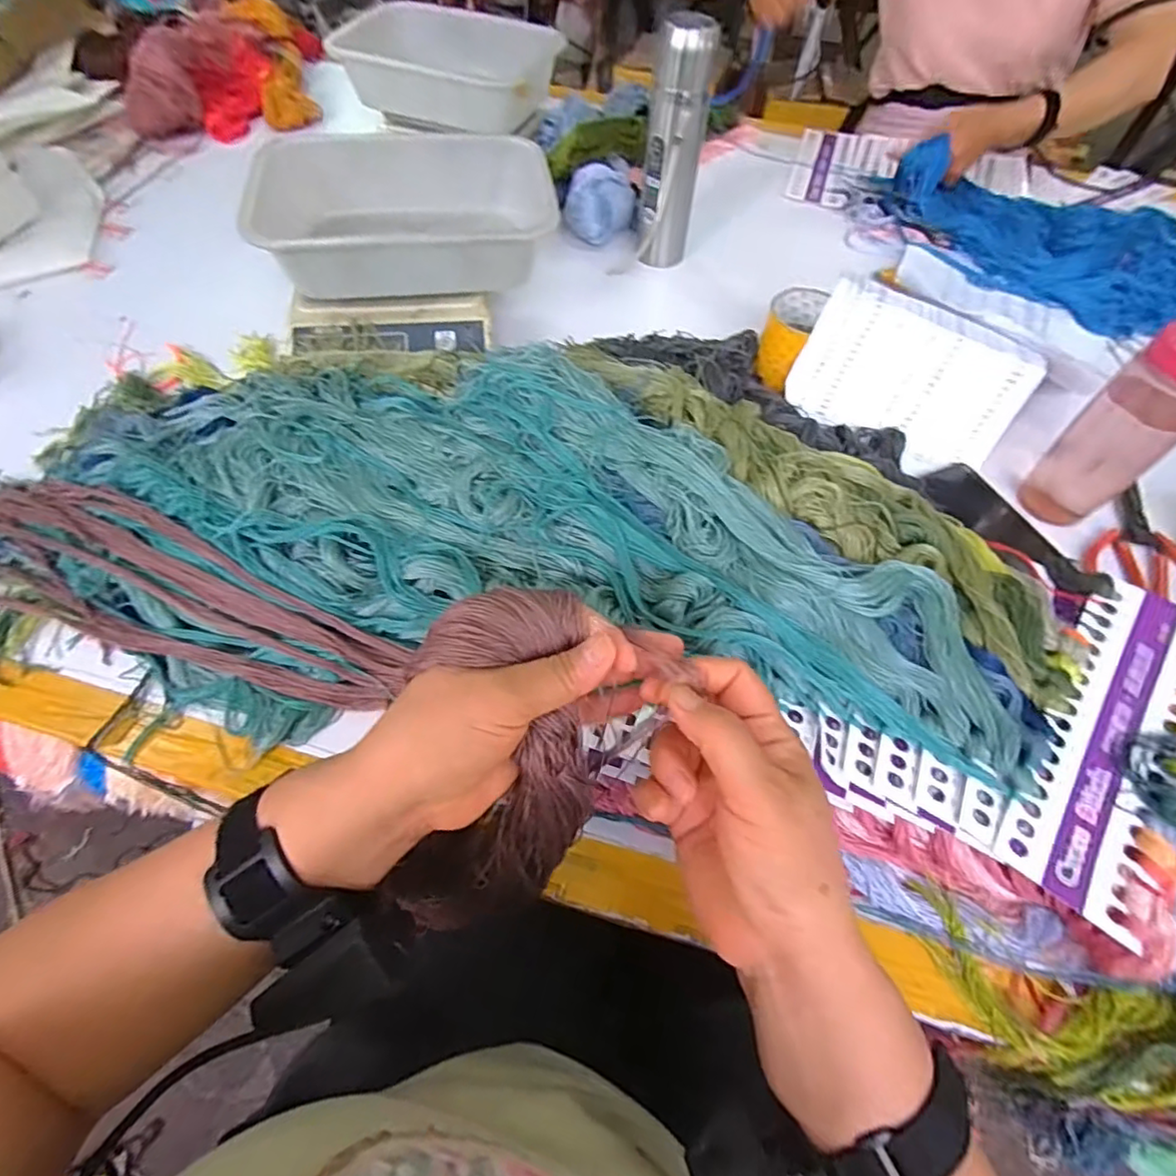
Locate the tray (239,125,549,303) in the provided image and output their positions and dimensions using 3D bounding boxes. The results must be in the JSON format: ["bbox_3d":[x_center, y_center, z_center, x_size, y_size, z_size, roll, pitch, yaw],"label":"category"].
[{"bbox_3d":[-0.181,-0.359,0.593,0.264,0.086,0.157,-8,59,-7],"label":"tray"}]

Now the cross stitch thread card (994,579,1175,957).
[{"bbox_3d":[0.346,0.093,0.393,0.080,0.010,0.245,35,66,14],"label":"cross stitch thread card"}]

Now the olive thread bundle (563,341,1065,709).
[{"bbox_3d":[0.175,-0.102,0.503,0.477,0.050,0.137,39,64,20],"label":"olive thread bundle"}]

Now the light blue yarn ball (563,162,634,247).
[{"bbox_3d":[0.015,-0.492,0.785,0.087,0.059,0.083,7,58,2],"label":"light blue yarn ball"}]

